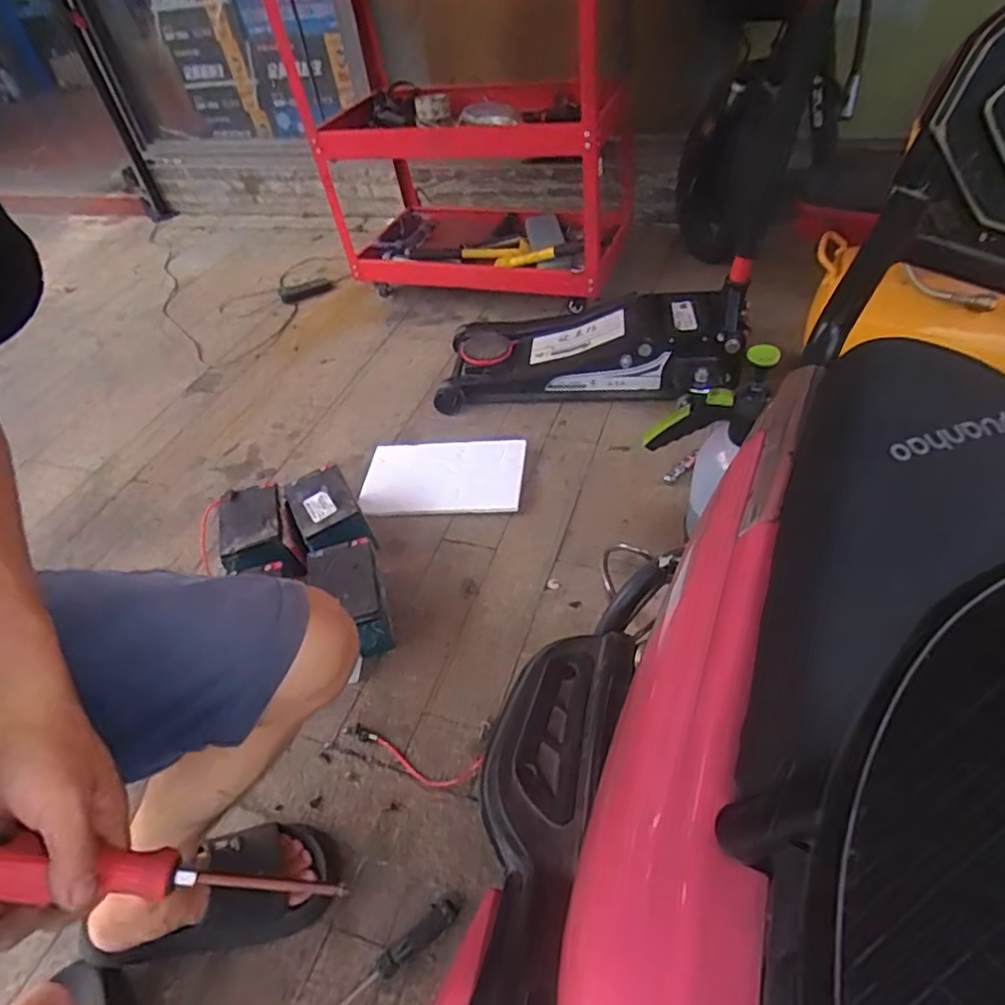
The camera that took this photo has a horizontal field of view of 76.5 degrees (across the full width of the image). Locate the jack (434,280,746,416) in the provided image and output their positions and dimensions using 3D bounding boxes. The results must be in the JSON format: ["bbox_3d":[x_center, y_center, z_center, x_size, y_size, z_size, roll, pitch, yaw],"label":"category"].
[{"bbox_3d":[0.172,-0.318,1.300,0.590,0.170,0.264,4,46,12],"label":"jack"}]

